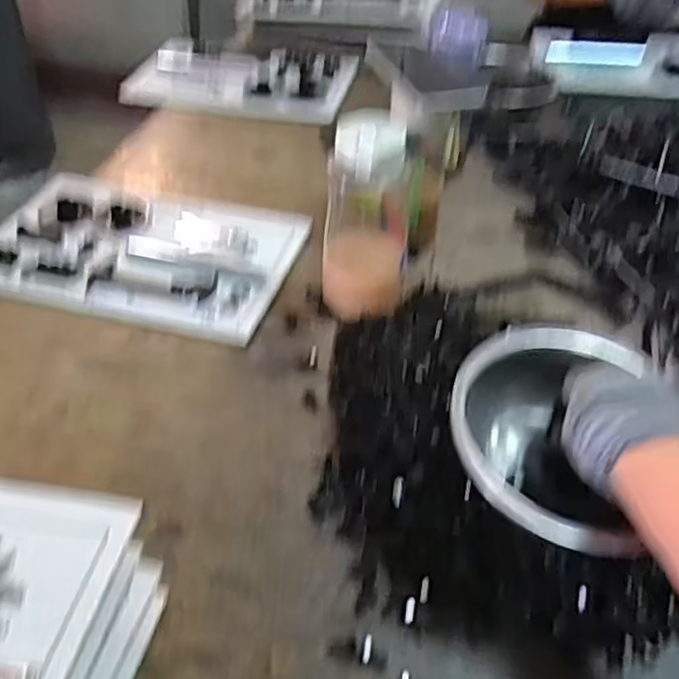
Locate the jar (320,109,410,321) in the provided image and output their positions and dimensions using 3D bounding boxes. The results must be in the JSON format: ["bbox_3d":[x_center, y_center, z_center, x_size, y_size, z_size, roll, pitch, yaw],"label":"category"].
[{"bbox_3d":[0.028,-0.121,0.678,0.090,0.202,0.097,0,44,-1],"label":"jar"}]

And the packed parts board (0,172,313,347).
[{"bbox_3d":[-0.242,-0.121,0.797,0.363,0.030,0.255,11,45,10],"label":"packed parts board"}]

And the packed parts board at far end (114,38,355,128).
[{"bbox_3d":[-0.178,-0.471,1.168,0.396,0.031,0.252,10,45,9],"label":"packed parts board at far end"}]

